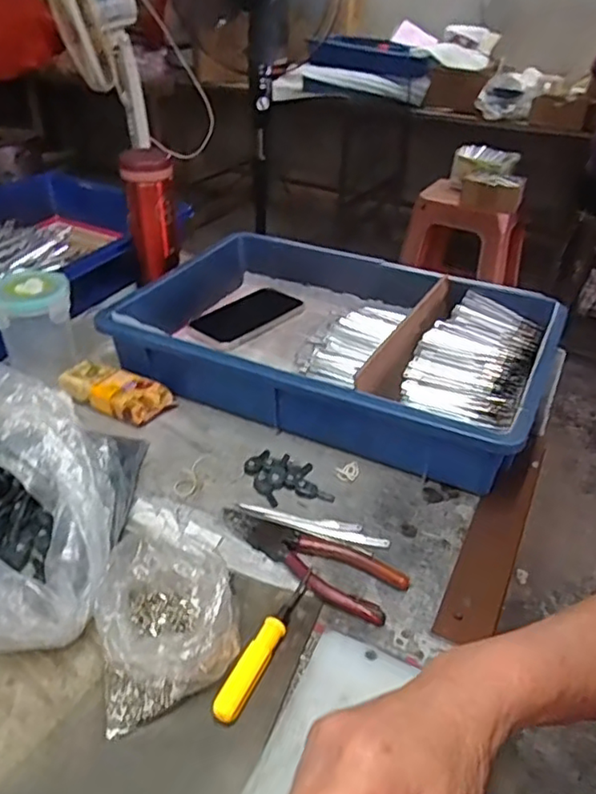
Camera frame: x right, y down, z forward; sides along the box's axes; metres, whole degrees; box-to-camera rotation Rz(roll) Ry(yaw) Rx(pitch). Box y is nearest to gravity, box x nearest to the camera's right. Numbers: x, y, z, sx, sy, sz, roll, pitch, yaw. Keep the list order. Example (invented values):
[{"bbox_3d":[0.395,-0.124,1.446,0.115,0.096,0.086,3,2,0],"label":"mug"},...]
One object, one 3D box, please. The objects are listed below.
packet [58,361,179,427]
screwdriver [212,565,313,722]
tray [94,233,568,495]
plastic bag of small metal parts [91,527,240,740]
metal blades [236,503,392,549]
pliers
[{"bbox_3d":[-0.184,-0.006,0.621,0.104,0.028,0.052,19,38,21],"label":"packet"},{"bbox_3d":[-0.019,0.162,0.407,0.017,0.016,0.118,18,38,20],"label":"screwdriver"},{"bbox_3d":[0.037,-0.065,0.670,0.439,0.080,0.287,18,38,20],"label":"tray"},{"bbox_3d":[-0.086,0.144,0.400,0.084,0.051,0.114,-6,36,-13],"label":"plastic bag of small metal parts"},{"bbox_3d":[0.011,0.105,0.493,0.125,0.006,0.023,10,36,10],"label":"metal blades"},{"bbox_3d":[0.005,0.120,0.469,0.154,0.010,0.049,24,40,27],"label":"pliers"}]

